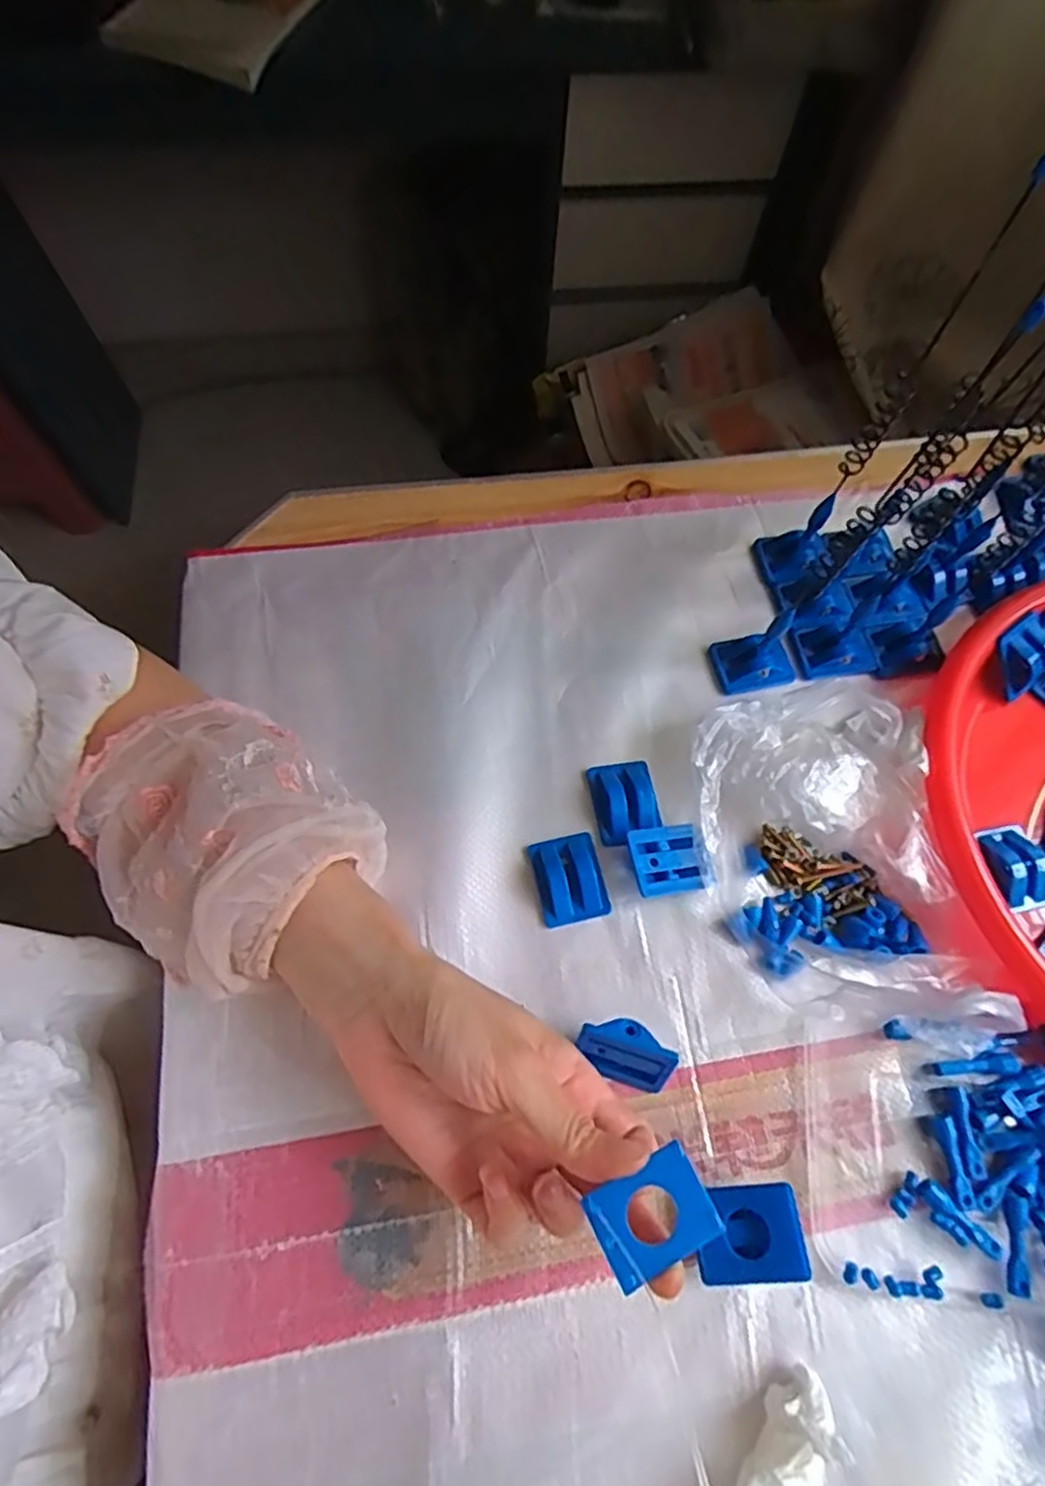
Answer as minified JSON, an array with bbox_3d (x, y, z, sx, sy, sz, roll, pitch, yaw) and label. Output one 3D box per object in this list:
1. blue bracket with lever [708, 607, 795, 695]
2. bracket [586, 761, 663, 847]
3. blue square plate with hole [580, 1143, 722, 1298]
[{"bbox_3d":[0.136,-0.055,0.402,0.043,0.040,0.031,-11,67,-8],"label":"blue bracket with lever"},{"bbox_3d":[0.055,0.031,0.382,0.033,0.008,0.043,-9,67,-7],"label":"bracket"},{"bbox_3d":[0.045,0.164,0.246,0.041,0.005,0.031,-24,70,-13],"label":"blue square plate with hole"}]

